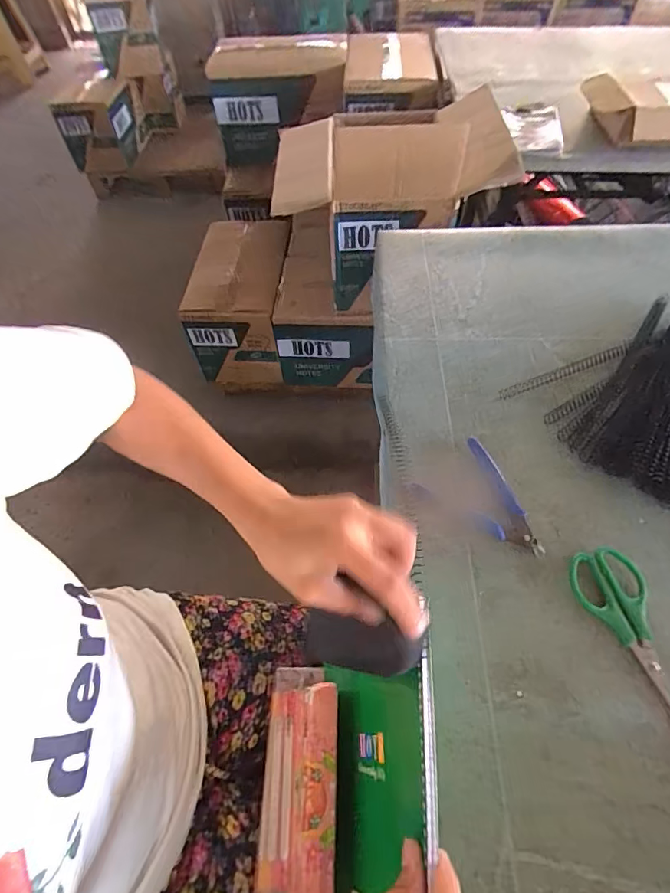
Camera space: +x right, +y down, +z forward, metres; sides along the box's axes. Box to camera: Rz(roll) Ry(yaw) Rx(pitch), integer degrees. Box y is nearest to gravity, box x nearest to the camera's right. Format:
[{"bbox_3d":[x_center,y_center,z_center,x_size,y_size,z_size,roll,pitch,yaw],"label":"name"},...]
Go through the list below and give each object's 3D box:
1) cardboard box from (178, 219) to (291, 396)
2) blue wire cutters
[{"bbox_3d":[-0.277,-0.471,1.428,0.258,0.364,0.429,4,59,6],"label":"cardboard box"},{"bbox_3d":[0.140,0.054,0.400,0.086,0.012,0.117,-35,63,-18],"label":"blue wire cutters"}]

